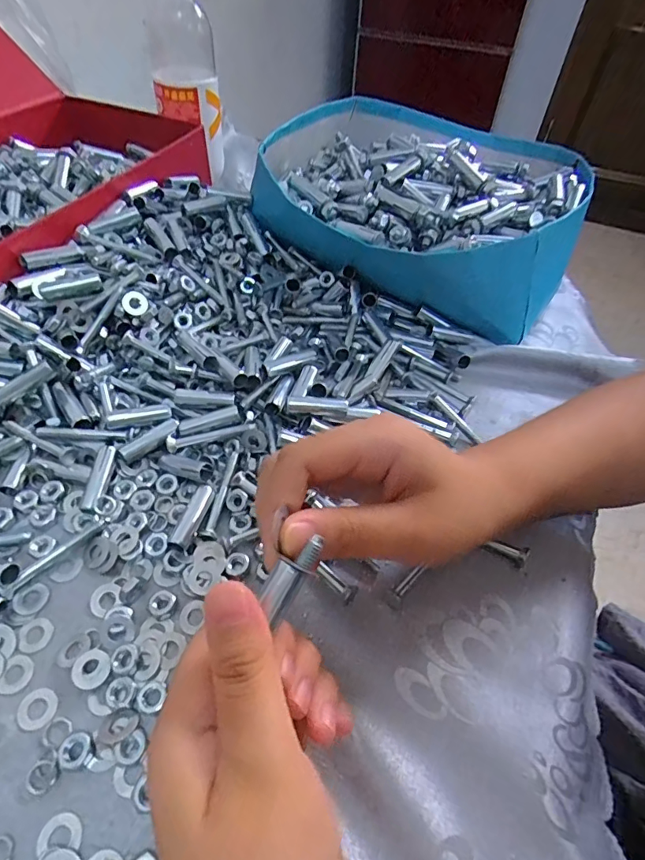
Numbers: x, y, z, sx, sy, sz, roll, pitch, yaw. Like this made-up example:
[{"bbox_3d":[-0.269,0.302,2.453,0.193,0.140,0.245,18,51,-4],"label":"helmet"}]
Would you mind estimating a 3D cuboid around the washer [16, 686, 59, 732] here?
[{"bbox_3d":[-0.128,0.125,0.211,0.017,0.004,0.016,1,50,-1],"label":"washer"}]

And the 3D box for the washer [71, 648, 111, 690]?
[{"bbox_3d":[-0.107,0.111,0.218,0.016,0.004,0.016,5,54,-6],"label":"washer"}]

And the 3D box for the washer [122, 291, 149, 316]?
[{"bbox_3d":[-0.132,-0.090,0.334,0.017,0.004,0.017,5,79,-24],"label":"washer"}]

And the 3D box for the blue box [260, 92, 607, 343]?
[{"bbox_3d":[0.089,-0.219,0.448,0.264,0.090,0.282,15,51,7],"label":"blue box"}]

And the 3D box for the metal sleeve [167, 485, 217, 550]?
[{"bbox_3d":[-0.073,0.049,0.266,0.011,0.010,0.040,15,51,7],"label":"metal sleeve"}]

